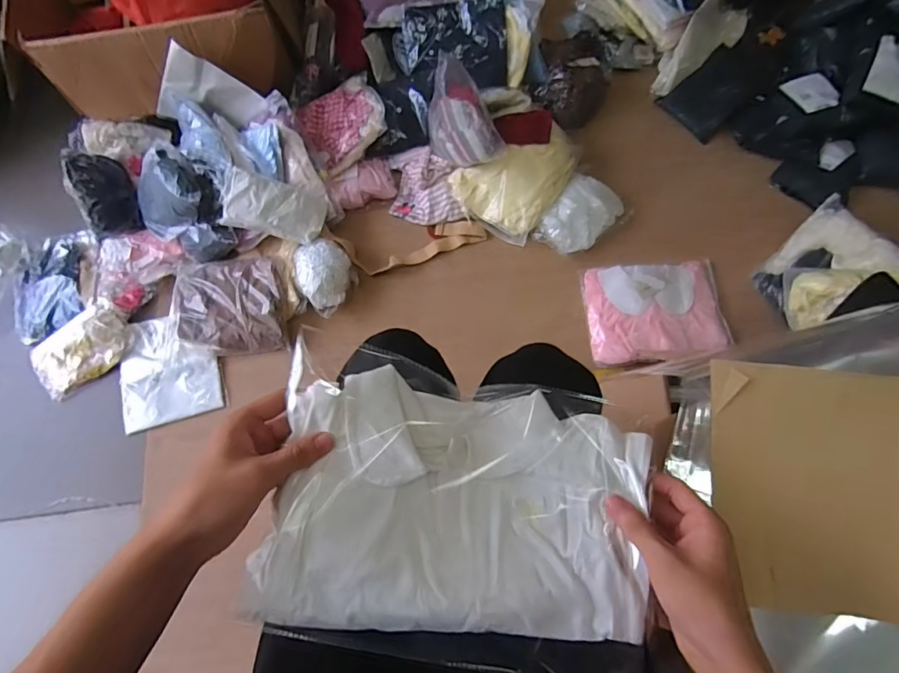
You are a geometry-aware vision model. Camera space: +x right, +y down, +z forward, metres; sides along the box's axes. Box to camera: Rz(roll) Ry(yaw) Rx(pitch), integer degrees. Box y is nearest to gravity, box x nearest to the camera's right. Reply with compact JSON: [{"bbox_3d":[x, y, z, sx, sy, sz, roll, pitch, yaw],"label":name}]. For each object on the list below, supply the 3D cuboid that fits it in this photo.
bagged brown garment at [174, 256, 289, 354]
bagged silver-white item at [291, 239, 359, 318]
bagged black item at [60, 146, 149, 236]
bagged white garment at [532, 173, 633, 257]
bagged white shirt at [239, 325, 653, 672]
[{"bbox_3d":[-0.519,-0.081,1.087,0.282,0.055,0.227,-2,71,1],"label":"bagged brown garment"},{"bbox_3d":[-0.295,-0.139,1.110,0.133,0.071,0.178,-6,71,-1],"label":"bagged silver-white item"},{"bbox_3d":[-0.861,-0.355,1.156,0.132,0.068,0.204,-19,106,-27],"label":"bagged black item"},{"bbox_3d":[0.343,-0.302,1.170,0.160,0.053,0.233,34,75,12],"label":"bagged white garment"},{"bbox_3d":[0.013,0.135,0.365,0.297,0.070,0.219,9,72,4],"label":"bagged white shirt"}]

